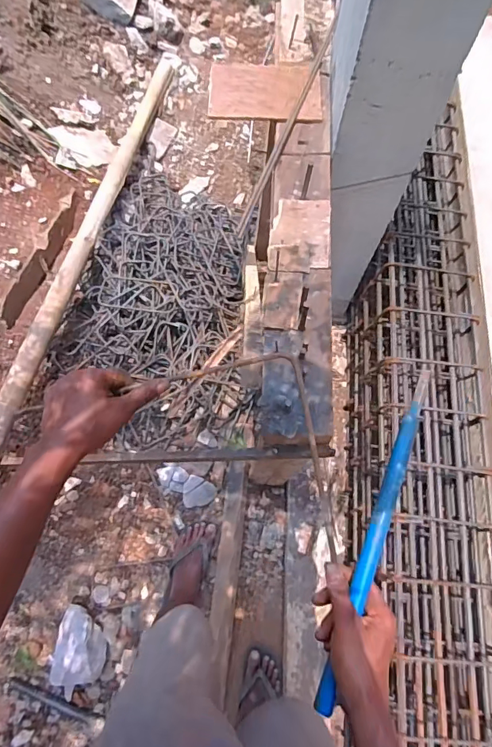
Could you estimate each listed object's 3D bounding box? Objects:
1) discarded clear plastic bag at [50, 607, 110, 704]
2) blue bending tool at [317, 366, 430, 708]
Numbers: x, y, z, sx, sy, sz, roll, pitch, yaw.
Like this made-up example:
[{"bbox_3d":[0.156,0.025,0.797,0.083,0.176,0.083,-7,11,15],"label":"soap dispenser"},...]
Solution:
[{"bbox_3d":[-0.444,0.740,1.156,0.138,0.076,0.216,8,69,1],"label":"discarded clear plastic bag"},{"bbox_3d":[0.161,0.191,0.531,0.021,0.021,0.417,21,79,5],"label":"blue bending tool"}]

